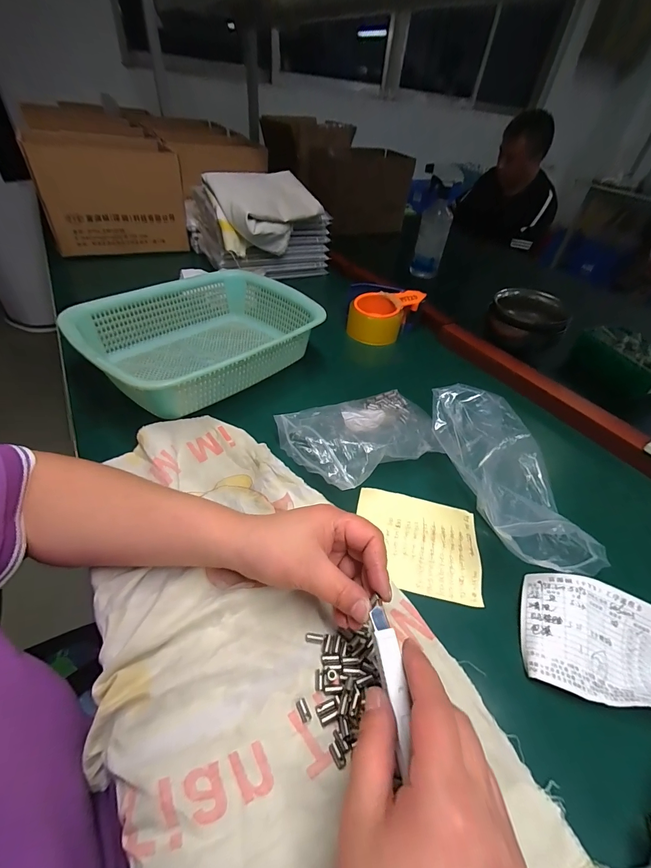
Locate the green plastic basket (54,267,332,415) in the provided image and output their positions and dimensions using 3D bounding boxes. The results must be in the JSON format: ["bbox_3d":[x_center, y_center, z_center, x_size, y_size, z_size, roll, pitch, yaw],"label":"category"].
[{"bbox_3d":[-0.167,-0.138,0.494,0.224,0.074,0.300,34,51,25],"label":"green plastic basket"}]

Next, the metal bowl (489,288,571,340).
[{"bbox_3d":[0.356,-0.206,0.627,0.125,0.066,0.121,20,46,13],"label":"metal bowl"}]

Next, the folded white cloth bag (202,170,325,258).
[{"bbox_3d":[-0.135,-0.460,0.725,0.201,0.115,0.174,-23,52,-27],"label":"folded white cloth bag"}]

